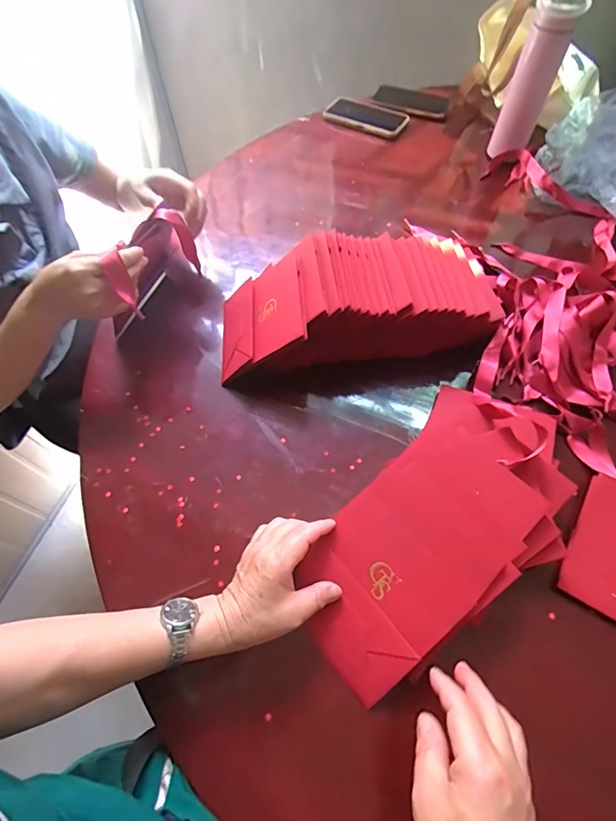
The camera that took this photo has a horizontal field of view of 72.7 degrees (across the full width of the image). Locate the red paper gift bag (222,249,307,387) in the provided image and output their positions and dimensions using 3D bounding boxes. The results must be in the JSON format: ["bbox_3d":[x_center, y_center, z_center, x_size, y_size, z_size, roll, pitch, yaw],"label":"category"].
[{"bbox_3d":[-0.063,-0.121,0.535,0.130,0.012,0.144,-25,53,27],"label":"red paper gift bag"}]

